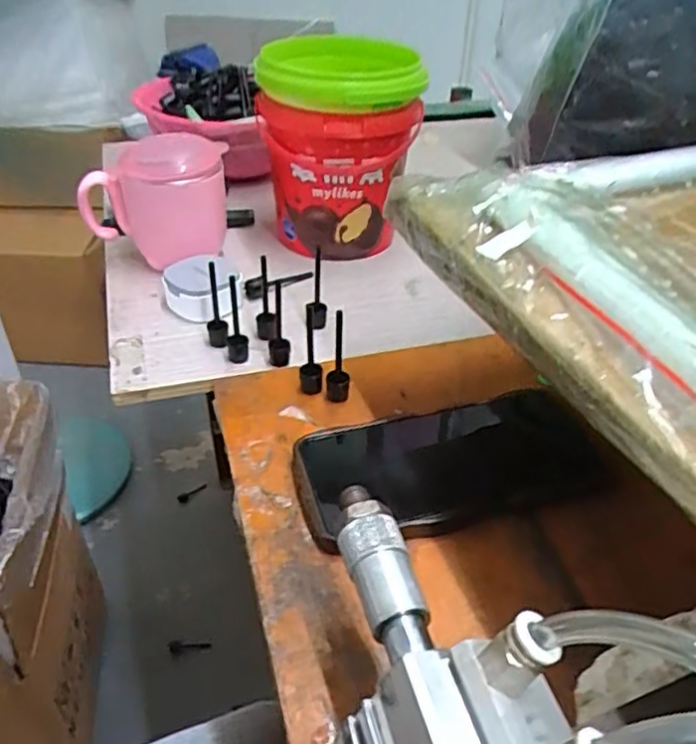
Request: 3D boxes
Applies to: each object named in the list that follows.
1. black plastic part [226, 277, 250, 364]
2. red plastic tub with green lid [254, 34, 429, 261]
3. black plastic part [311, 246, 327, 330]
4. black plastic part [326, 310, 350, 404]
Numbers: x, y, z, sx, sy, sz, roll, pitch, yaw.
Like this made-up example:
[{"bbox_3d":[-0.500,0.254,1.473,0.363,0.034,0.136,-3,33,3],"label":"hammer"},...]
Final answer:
[{"bbox_3d":[-0.075,-0.037,0.436,0.015,0.064,0.020,-7,39,-12],"label":"black plastic part"},{"bbox_3d":[-0.008,-0.186,0.562,0.128,0.159,0.131,1,38,-2],"label":"red plastic tub with green lid"},{"bbox_3d":[-0.020,-0.060,0.470,0.009,0.070,0.014,7,38,5],"label":"black plastic part"},{"bbox_3d":[-0.006,-0.008,0.397,0.014,0.064,0.012,1,38,-2],"label":"black plastic part"}]

